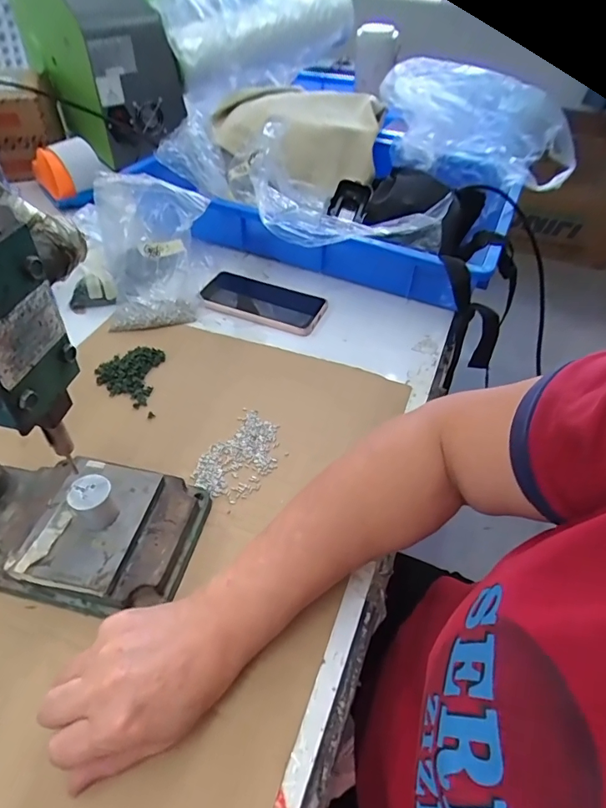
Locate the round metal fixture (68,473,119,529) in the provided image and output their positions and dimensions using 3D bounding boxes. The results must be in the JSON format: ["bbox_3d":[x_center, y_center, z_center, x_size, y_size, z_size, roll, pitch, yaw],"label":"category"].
[{"bbox_3d":[-0.155,0.073,0.355,0.028,0.033,0.029,2,47,-2],"label":"round metal fixture"}]

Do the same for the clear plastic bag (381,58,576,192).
[{"bbox_3d":[0.270,-0.429,0.741,0.293,0.143,0.103,17,49,14],"label":"clear plastic bag"}]

